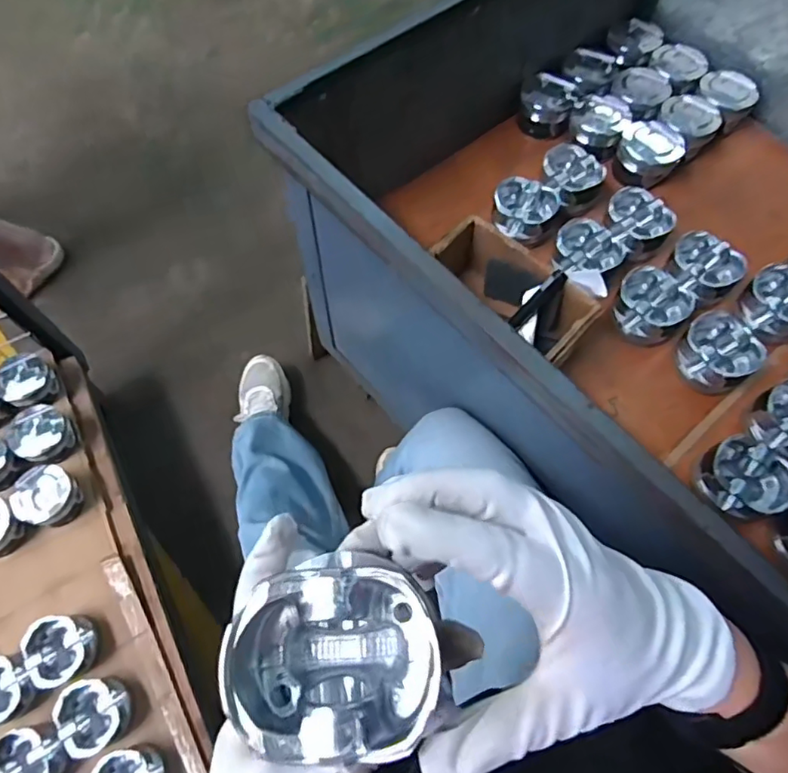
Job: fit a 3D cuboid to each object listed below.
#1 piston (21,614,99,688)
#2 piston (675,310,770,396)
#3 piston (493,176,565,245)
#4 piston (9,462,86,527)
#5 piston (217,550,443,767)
[{"bbox_3d":[-0.461,0.362,0.780,0.087,0.054,0.090,0,67,-1],"label":"piston"},{"bbox_3d":[0.385,-0.043,0.665,0.082,0.047,0.088,0,67,-1],"label":"piston"},{"bbox_3d":[0.181,-0.236,0.769,0.096,0.044,0.078,8,67,2],"label":"piston"},{"bbox_3d":[-0.527,0.167,0.861,0.084,0.061,0.084,0,67,-1],"label":"piston"},{"bbox_3d":[-0.025,0.114,0.239,0.089,0.045,0.072,-3,67,-2],"label":"piston"}]

